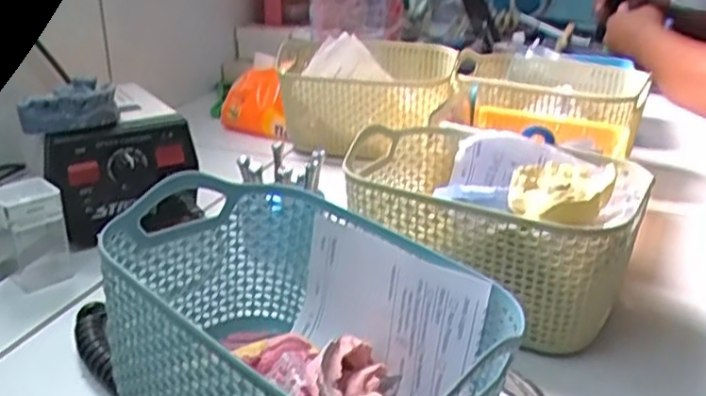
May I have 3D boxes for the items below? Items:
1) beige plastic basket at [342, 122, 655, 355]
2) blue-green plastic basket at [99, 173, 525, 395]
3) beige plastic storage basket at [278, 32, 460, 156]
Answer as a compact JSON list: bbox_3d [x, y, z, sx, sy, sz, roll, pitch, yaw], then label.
[{"bbox_3d":[0.082,0.021,0.426,0.162,0.095,0.117,13,26,25],"label":"beige plastic basket"},{"bbox_3d":[-0.020,0.070,0.297,0.165,0.091,0.114,20,30,37],"label":"blue-green plastic basket"},{"bbox_3d":[0.010,-0.104,0.677,0.169,0.088,0.112,2,23,1],"label":"beige plastic storage basket"}]

